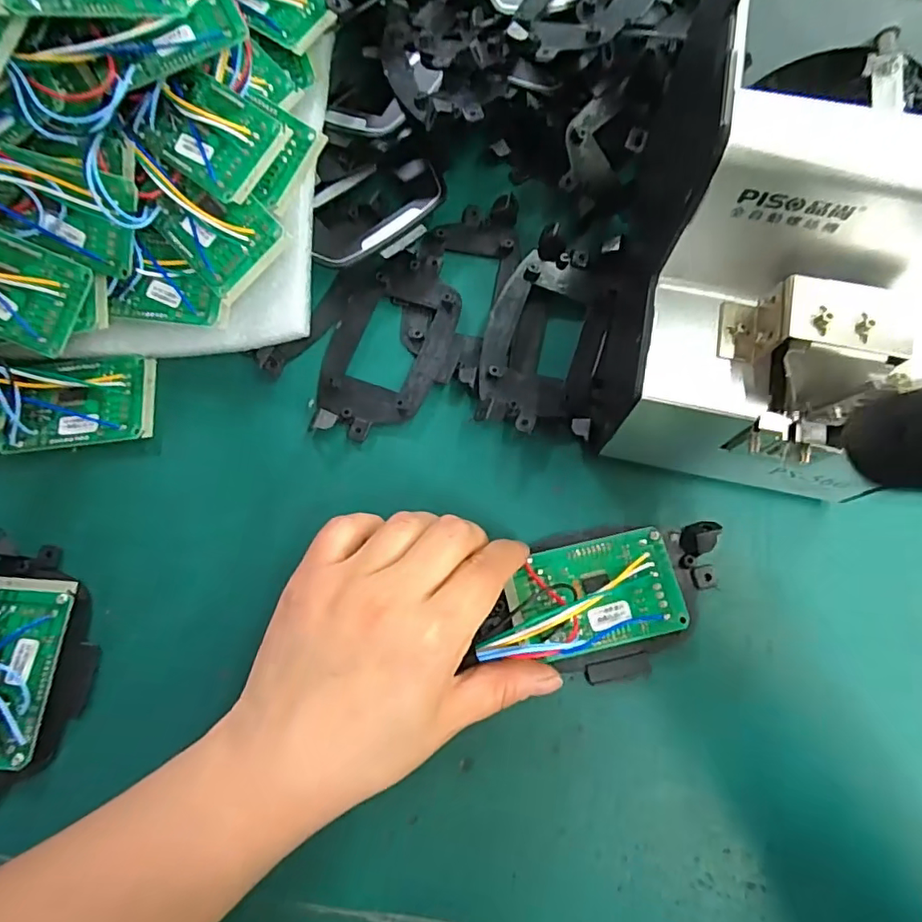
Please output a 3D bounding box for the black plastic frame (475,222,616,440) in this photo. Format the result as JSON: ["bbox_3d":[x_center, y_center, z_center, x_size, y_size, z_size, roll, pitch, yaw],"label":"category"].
[{"bbox_3d":[0.048,-0.070,0.302,0.066,0.017,0.115,11,75,3],"label":"black plastic frame"}]

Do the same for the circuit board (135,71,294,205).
[{"bbox_3d":[-0.127,-0.167,0.283,0.067,0.007,0.048,36,91,6],"label":"circuit board"}]

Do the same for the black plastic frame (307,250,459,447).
[{"bbox_3d":[-0.041,-0.065,0.306,0.063,0.009,0.113,18,75,5],"label":"black plastic frame"}]

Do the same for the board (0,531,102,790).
[{"bbox_3d":[-0.205,0.100,0.256,0.060,0.015,0.119,6,75,2],"label":"board"}]

